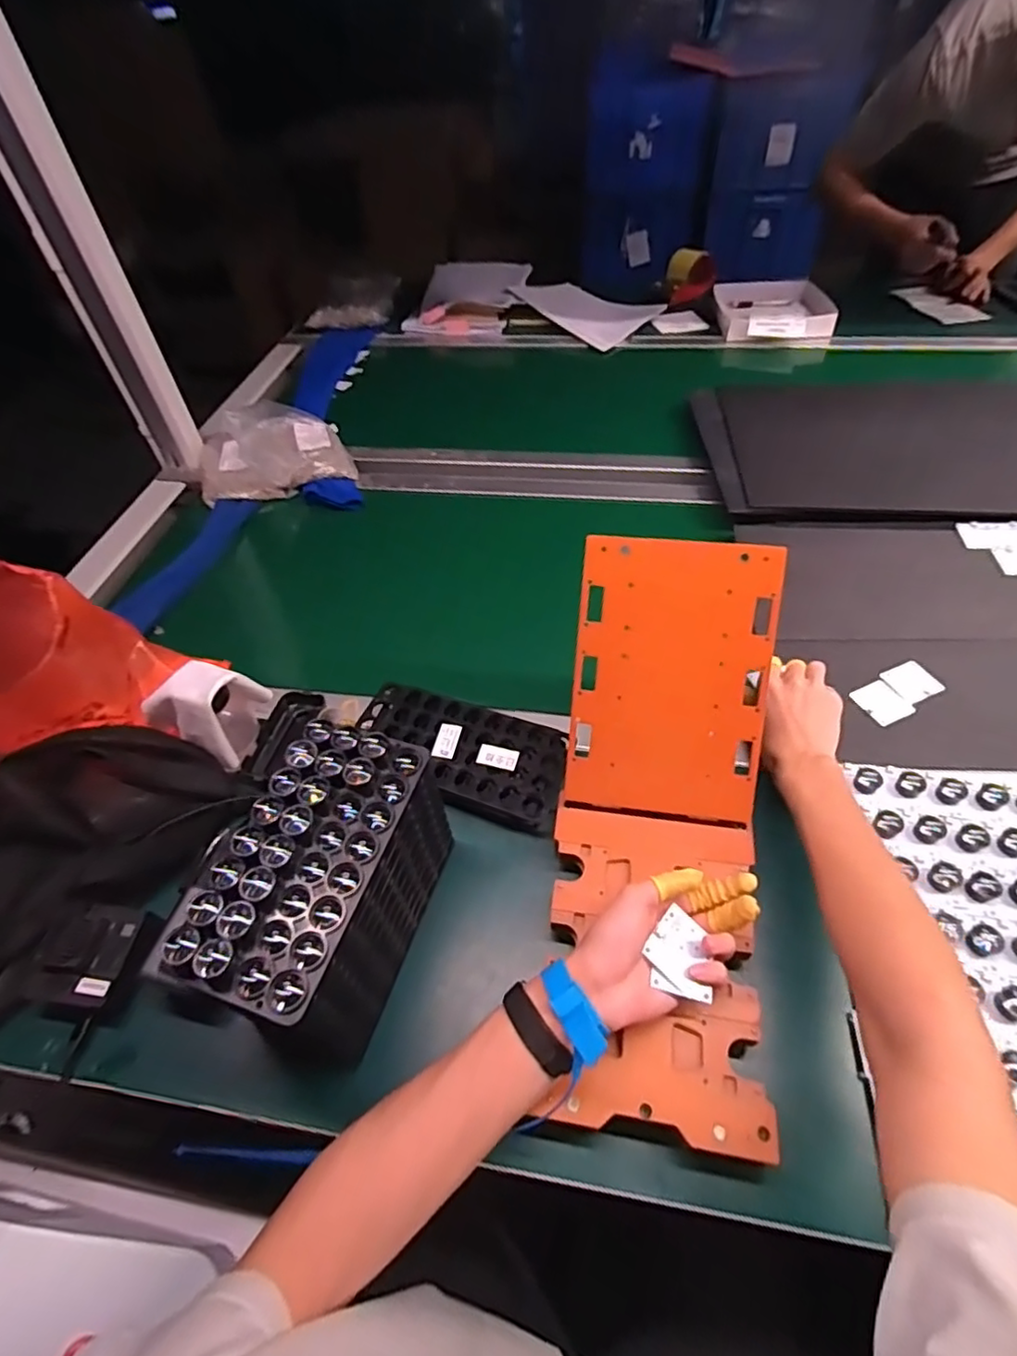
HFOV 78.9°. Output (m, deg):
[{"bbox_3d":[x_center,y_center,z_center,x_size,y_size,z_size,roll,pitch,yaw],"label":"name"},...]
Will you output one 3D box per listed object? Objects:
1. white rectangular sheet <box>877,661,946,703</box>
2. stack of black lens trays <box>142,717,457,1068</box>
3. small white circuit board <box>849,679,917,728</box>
[{"bbox_3d":[0.444,0.004,0.678,0.054,0.004,0.048,-22,52,-12],"label":"white rectangular sheet"},{"bbox_3d":[-0.133,0.166,0.479,0.095,0.171,0.205,12,53,15],"label":"stack of black lens trays"},{"bbox_3d":[0.400,0.026,0.661,0.047,0.004,0.050,-27,53,-16],"label":"small white circuit board"}]

